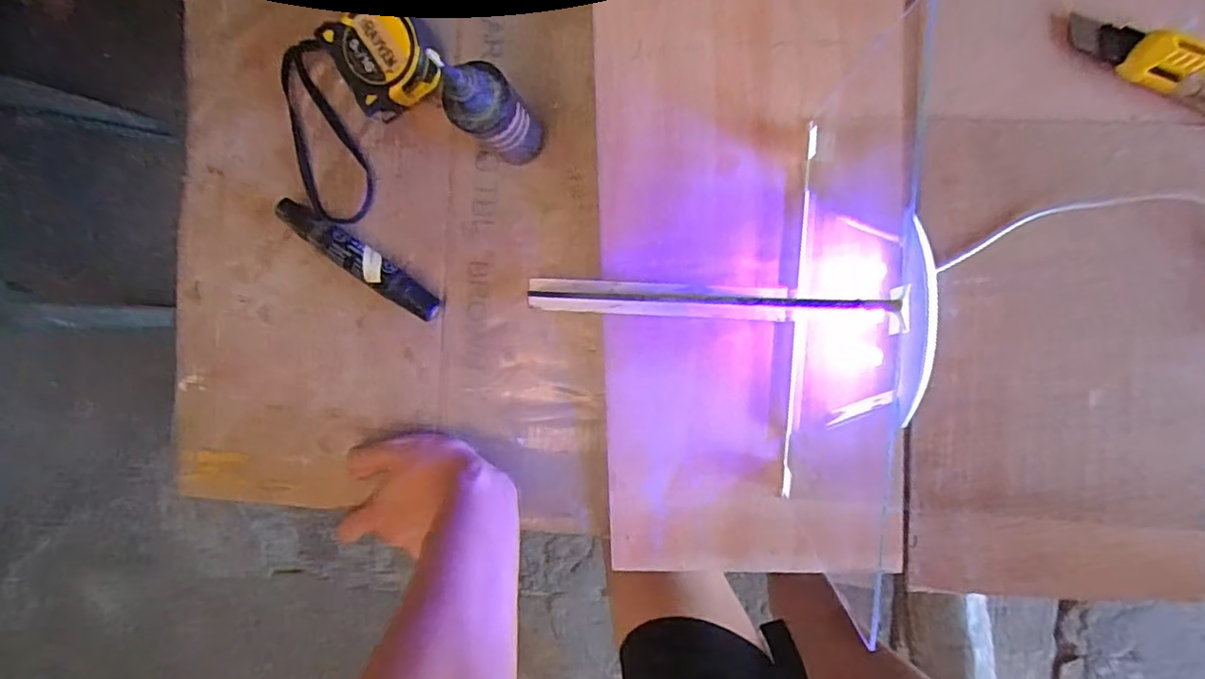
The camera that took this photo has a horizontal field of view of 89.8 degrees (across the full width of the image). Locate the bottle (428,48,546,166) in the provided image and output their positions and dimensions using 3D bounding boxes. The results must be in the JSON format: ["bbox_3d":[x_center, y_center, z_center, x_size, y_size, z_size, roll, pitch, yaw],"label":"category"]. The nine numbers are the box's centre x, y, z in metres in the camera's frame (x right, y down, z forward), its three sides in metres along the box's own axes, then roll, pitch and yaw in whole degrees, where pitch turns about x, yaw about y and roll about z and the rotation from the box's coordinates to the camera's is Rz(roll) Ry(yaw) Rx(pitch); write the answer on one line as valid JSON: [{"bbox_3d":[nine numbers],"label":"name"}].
[{"bbox_3d":[-0.065,-0.136,0.370,0.032,0.134,0.037,44,97,2],"label":"bottle"}]

